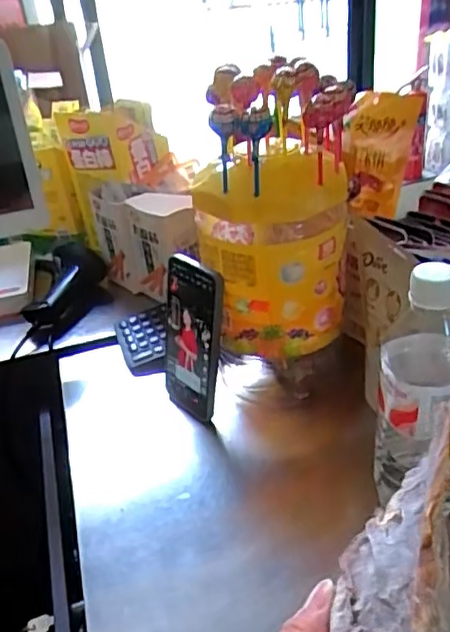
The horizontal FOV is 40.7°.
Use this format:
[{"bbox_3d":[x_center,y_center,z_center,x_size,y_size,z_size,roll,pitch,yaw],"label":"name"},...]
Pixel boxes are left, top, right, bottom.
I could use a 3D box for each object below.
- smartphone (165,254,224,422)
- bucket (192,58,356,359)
[{"bbox_3d":[-0.034,0.026,0.600,0.076,0.163,0.014,27,33,34],"label":"smartphone"},{"bbox_3d":[0.044,-0.099,0.564,0.129,0.247,0.130,-2,32,6],"label":"bucket"}]

